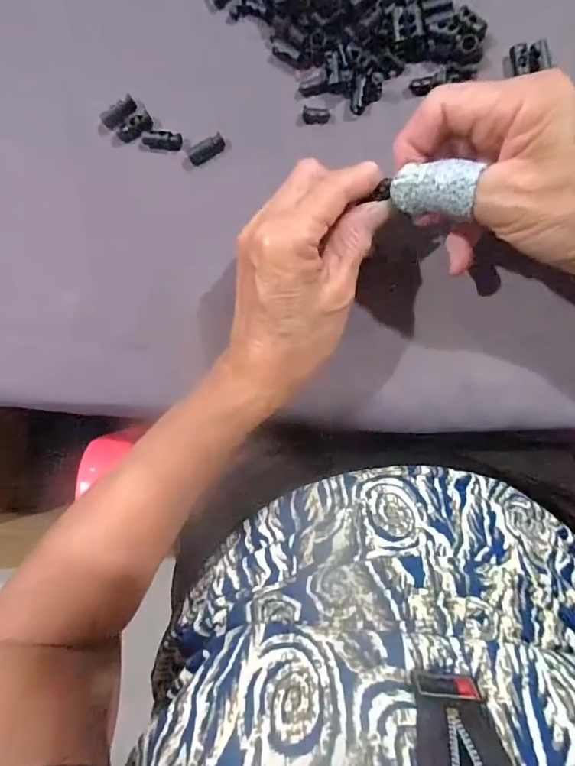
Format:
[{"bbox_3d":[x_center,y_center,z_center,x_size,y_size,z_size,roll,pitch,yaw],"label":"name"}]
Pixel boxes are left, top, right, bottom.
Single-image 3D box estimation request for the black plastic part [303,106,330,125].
[{"bbox_3d":[0.017,-0.164,0.286,0.017,0.004,0.010,12,92,8],"label":"black plastic part"}]

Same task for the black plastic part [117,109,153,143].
[{"bbox_3d":[-0.097,-0.164,0.299,0.025,0.007,0.010,-40,85,-7],"label":"black plastic part"}]

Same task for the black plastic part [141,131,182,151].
[{"bbox_3d":[-0.079,-0.154,0.298,0.024,0.006,0.011,11,92,8],"label":"black plastic part"}]

